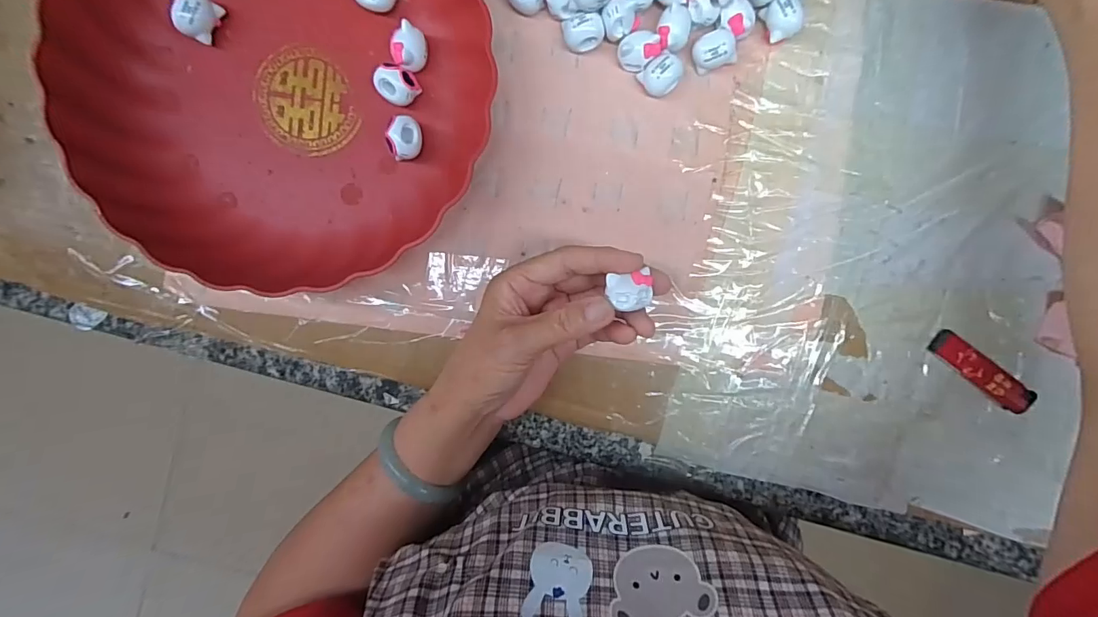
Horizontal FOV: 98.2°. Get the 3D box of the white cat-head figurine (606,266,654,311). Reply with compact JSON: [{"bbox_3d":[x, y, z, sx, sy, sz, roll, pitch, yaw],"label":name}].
[{"bbox_3d":[0.044,-0.010,0.259,0.025,0.007,0.021,-5,97,0],"label":"white cat-head figurine"}]

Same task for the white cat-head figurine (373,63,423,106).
[{"bbox_3d":[-0.095,-0.140,0.300,0.025,0.018,0.022,36,93,-4],"label":"white cat-head figurine"}]

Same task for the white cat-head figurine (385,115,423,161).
[{"bbox_3d":[-0.092,-0.108,0.302,0.018,0.019,0.025,7,95,-2],"label":"white cat-head figurine"}]

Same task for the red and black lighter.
[{"bbox_3d":[0.297,0.044,0.326,0.075,0.013,0.020,36,93,-4],"label":"red and black lighter"}]

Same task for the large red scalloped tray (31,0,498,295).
[{"bbox_3d":[-0.165,-0.143,0.287,0.242,0.040,0.244,41,93,-4],"label":"large red scalloped tray"}]

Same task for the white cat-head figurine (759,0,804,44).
[{"bbox_3d":[0.148,-0.184,0.303,0.017,0.020,0.024,-19,95,0],"label":"white cat-head figurine"}]

